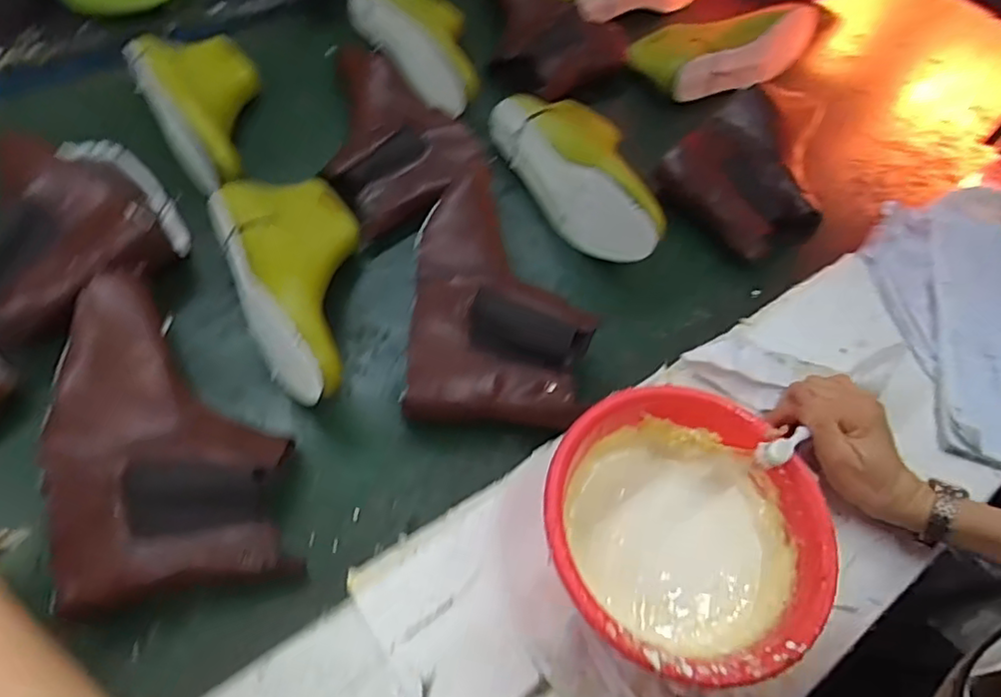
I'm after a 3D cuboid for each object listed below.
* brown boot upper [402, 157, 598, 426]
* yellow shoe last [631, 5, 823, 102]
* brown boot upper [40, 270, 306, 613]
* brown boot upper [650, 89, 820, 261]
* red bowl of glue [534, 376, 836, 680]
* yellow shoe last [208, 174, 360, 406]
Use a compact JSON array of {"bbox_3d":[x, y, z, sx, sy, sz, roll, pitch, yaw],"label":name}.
[{"bbox_3d":[0.003,-0.054,0.555,0.152,0.060,0.244,5,57,-2],"label":"brown boot upper"},{"bbox_3d":[0.312,-0.419,0.823,0.270,0.066,0.109,-13,60,-13],"label":"yellow shoe last"},{"bbox_3d":[-0.264,0.054,0.484,0.161,0.043,0.272,-9,59,-11],"label":"brown boot upper"},{"bbox_3d":[0.290,-0.202,0.684,0.171,0.039,0.180,41,63,19],"label":"brown boot upper"},{"bbox_3d":[0.124,0.129,0.423,0.190,0.070,0.190,15,58,4],"label":"red bowl of glue"},{"bbox_3d":[-0.177,-0.065,0.555,0.126,0.080,0.262,-20,62,-17],"label":"yellow shoe last"}]

